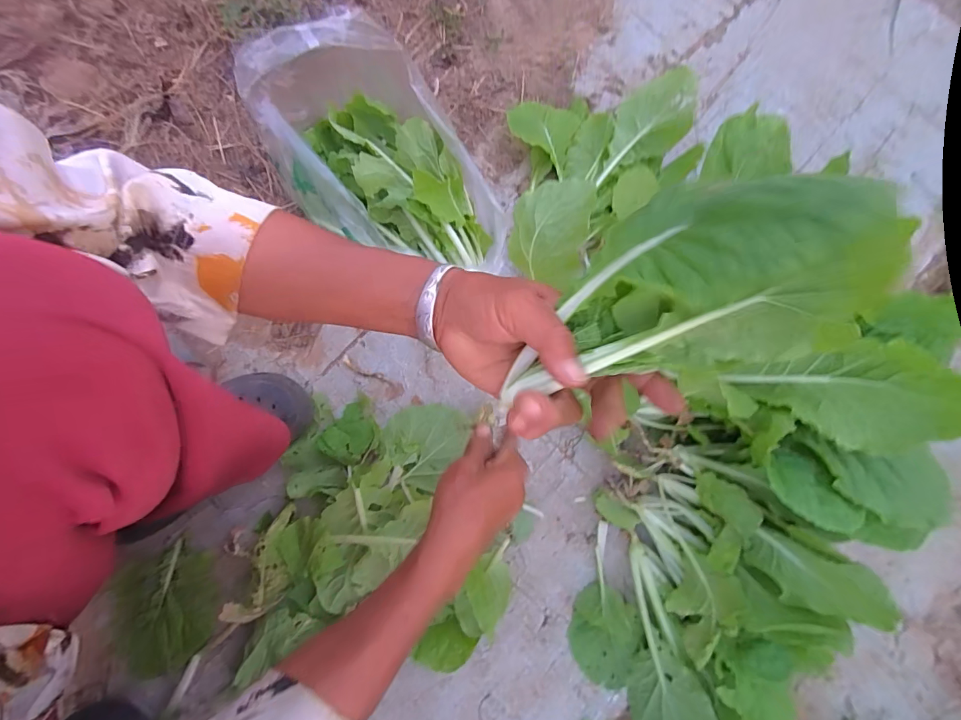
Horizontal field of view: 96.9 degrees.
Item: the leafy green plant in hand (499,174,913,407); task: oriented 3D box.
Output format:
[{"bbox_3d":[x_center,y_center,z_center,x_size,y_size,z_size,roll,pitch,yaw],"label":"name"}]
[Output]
[{"bbox_3d":[0.096,-0.028,0.229,0.196,0.063,0.096,-17,94,37],"label":"leafy green plant in hand"}]

